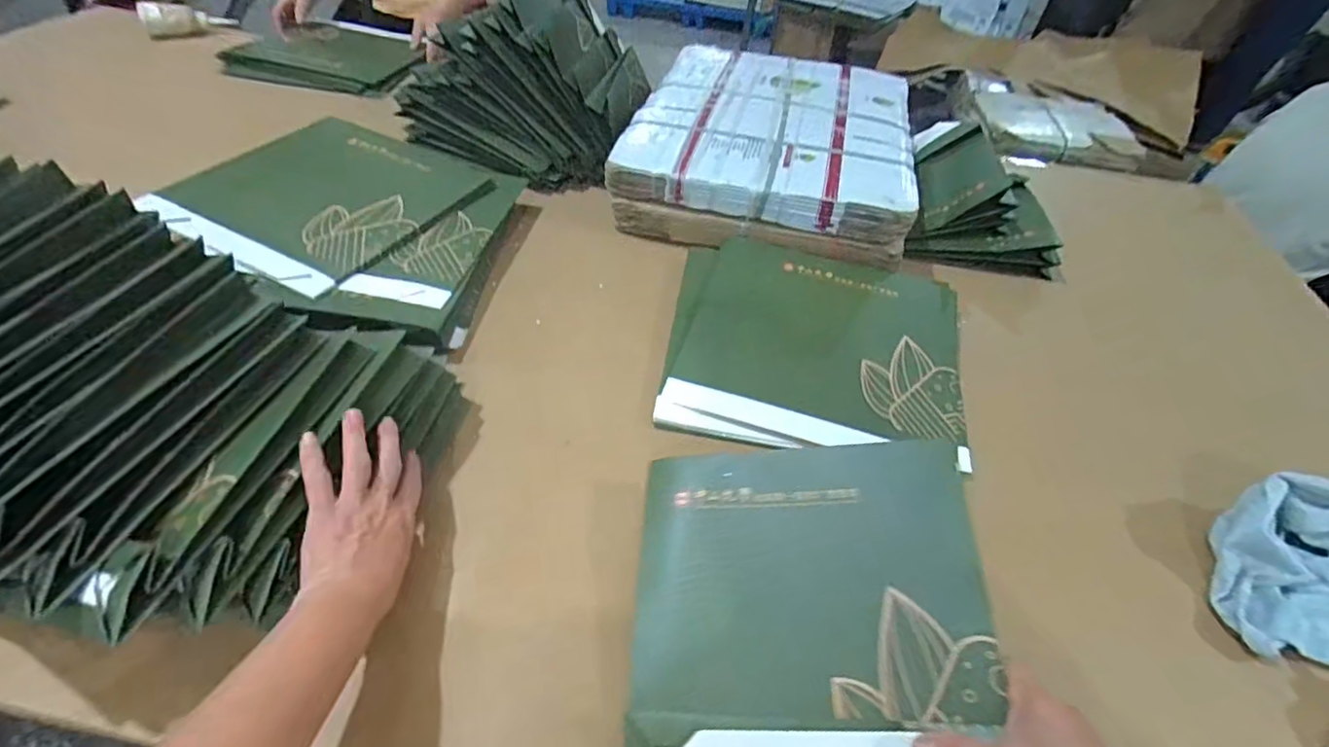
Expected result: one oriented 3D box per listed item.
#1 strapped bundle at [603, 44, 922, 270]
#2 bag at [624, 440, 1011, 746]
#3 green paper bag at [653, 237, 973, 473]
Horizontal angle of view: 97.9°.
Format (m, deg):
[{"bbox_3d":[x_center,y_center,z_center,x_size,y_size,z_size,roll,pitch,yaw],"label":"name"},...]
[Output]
[{"bbox_3d":[0.172,-0.383,0.951,0.427,0.111,0.457,13,47,6],"label":"strapped bundle"},{"bbox_3d":[0.108,0.183,0.454,0.264,0.030,0.268,-4,57,12],"label":"bag"},{"bbox_3d":[0.189,-0.038,0.730,0.363,0.033,0.341,12,47,5],"label":"green paper bag"}]

